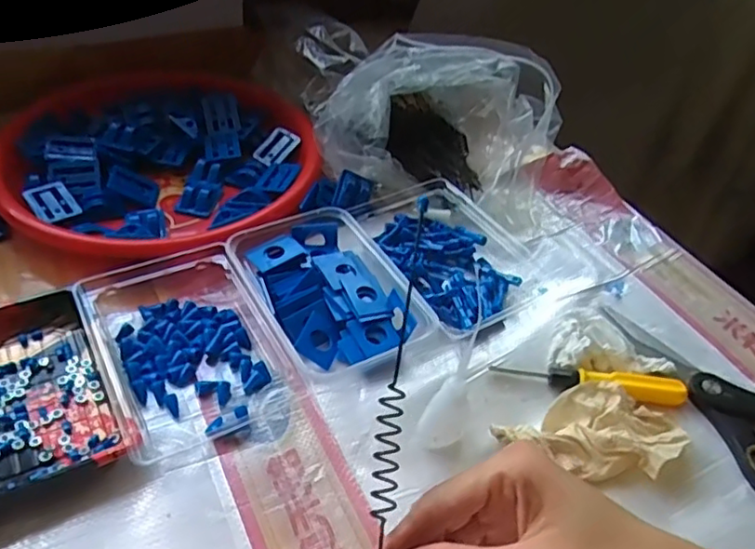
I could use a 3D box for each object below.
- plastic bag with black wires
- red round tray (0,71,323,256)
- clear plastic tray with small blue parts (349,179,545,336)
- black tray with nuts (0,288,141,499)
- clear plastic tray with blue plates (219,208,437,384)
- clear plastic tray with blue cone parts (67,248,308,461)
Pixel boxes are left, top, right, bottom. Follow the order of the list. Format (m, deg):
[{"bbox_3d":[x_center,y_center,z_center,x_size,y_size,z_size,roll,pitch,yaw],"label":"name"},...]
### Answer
[{"bbox_3d":[0.037,-0.173,0.633,0.270,0.110,0.180,24,46,17],"label":"plastic bag with black wires"},{"bbox_3d":[-0.209,-0.119,0.596,0.288,0.041,0.276,4,44,-3],"label":"red round tray"},{"bbox_3d":[0.061,-0.030,0.551,0.123,0.032,0.185,-18,49,-24],"label":"clear plastic tray with small blue parts"},{"bbox_3d":[-0.238,0.076,0.409,0.102,0.024,0.162,-20,50,-26],"label":"black tray with nuts"},{"bbox_3d":[-0.043,0.010,0.493,0.114,0.032,0.155,-17,49,-23],"label":"clear plastic tray with blue plates"},{"bbox_3d":[-0.141,0.044,0.449,0.119,0.032,0.162,-19,50,-25],"label":"clear plastic tray with blue cone parts"}]

